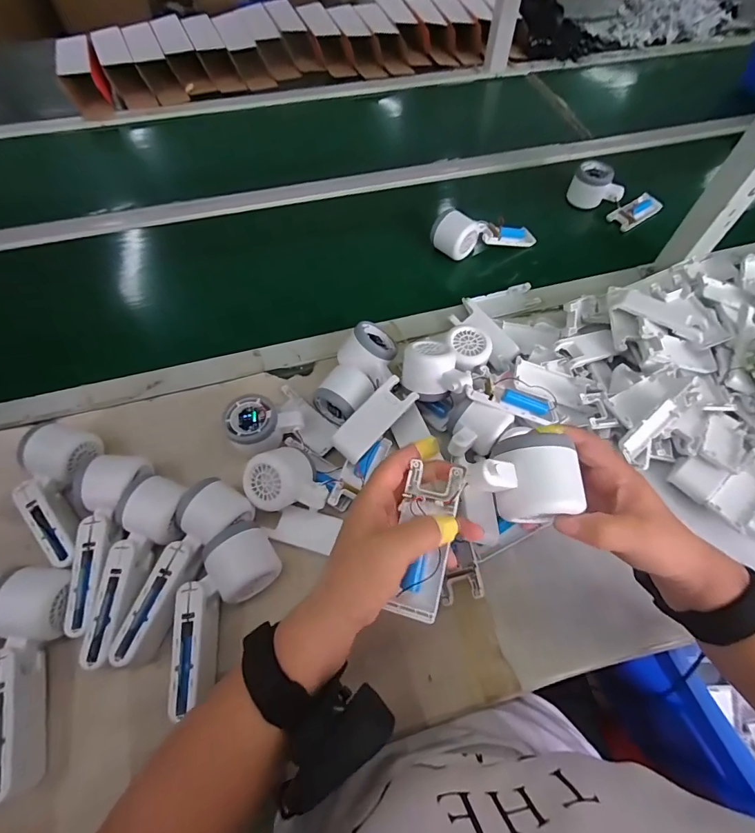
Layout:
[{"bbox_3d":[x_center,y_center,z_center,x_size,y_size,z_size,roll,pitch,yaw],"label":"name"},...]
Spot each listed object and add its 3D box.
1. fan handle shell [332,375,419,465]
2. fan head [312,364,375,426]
[{"bbox_3d":[-0.003,0.003,0.460,0.041,0.010,0.104,40,81,20],"label":"fan handle shell"},{"bbox_3d":[-0.038,-0.027,0.490,0.058,0.049,0.060,35,65,17],"label":"fan head"}]

